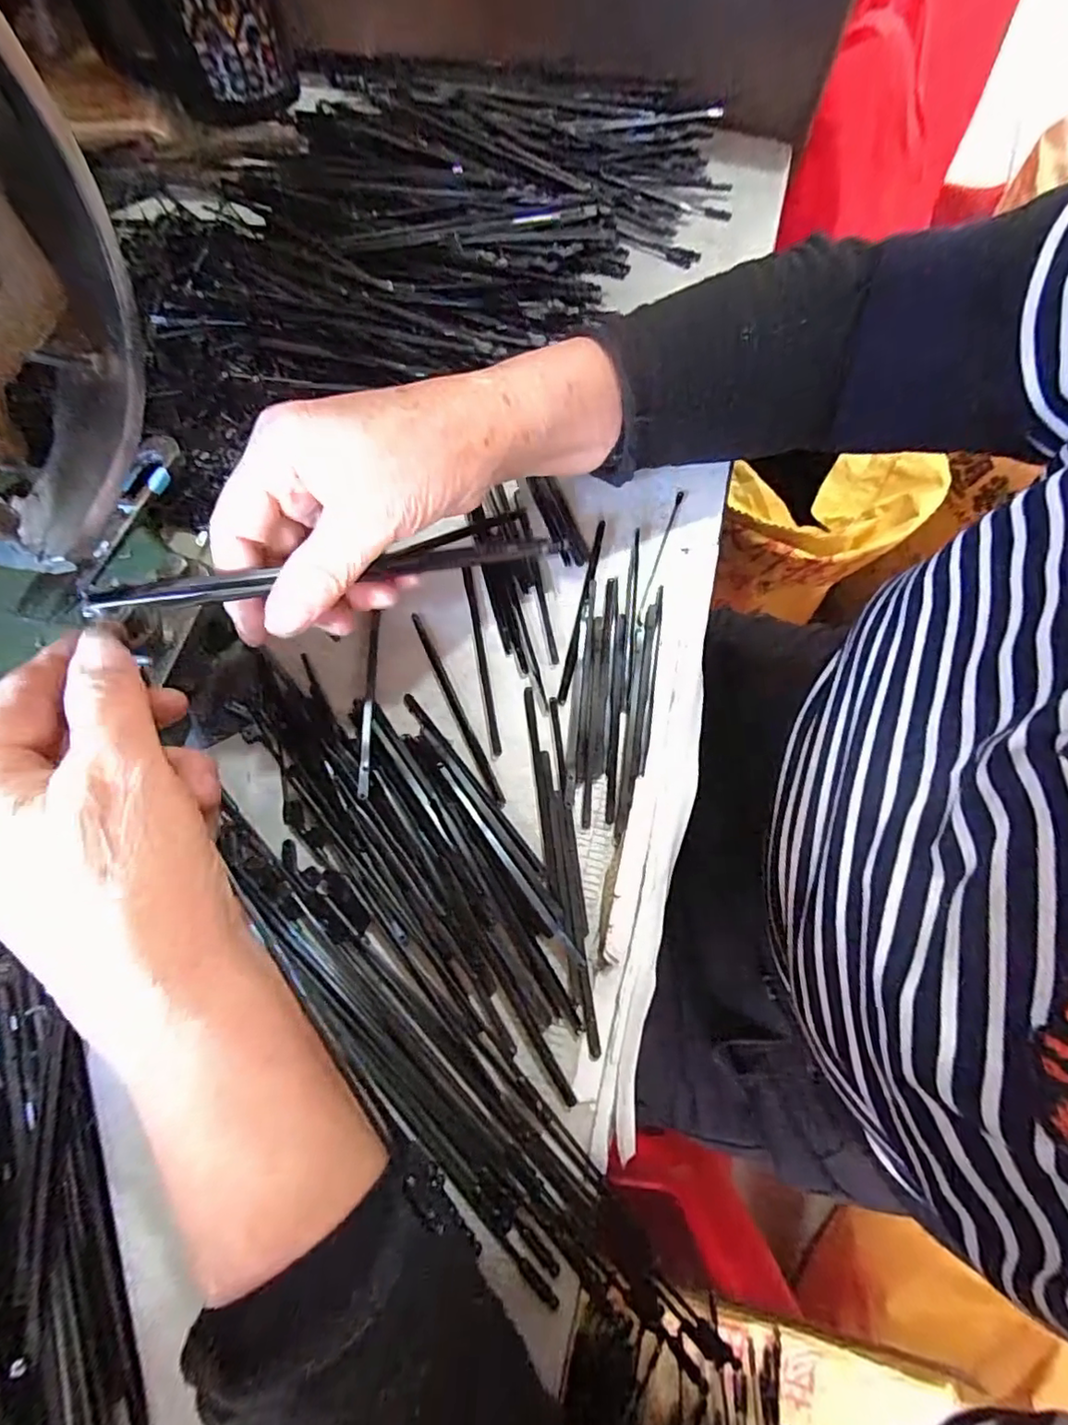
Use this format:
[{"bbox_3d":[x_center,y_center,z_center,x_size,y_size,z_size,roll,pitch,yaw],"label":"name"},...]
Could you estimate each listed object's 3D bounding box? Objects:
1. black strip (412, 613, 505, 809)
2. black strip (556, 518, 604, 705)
[{"bbox_3d":[-0.036,-0.002,0.266,0.007,0.004,0.099,-24,72,-10],"label":"black strip"},{"bbox_3d":[0.023,-0.051,0.281,0.004,0.004,0.099,13,71,2],"label":"black strip"}]

